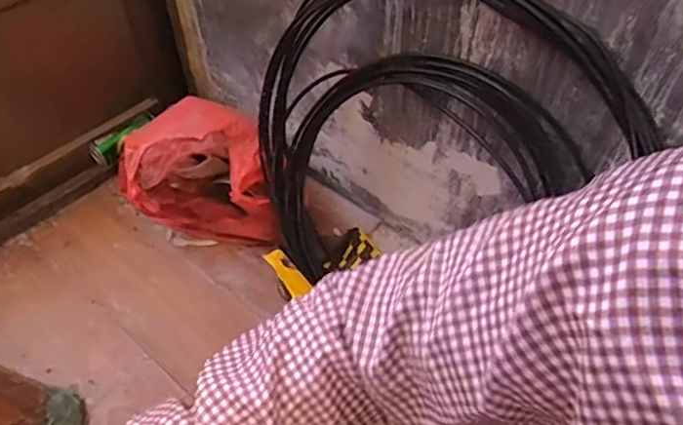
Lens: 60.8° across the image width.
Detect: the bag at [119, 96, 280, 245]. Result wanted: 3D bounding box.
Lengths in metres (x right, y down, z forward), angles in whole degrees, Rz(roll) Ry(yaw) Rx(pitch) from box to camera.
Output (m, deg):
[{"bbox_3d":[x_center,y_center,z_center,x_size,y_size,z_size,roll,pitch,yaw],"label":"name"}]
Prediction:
[{"bbox_3d":[-0.291,-0.086,1.287,0.334,0.237,0.213,8,49,8],"label":"bag"}]

